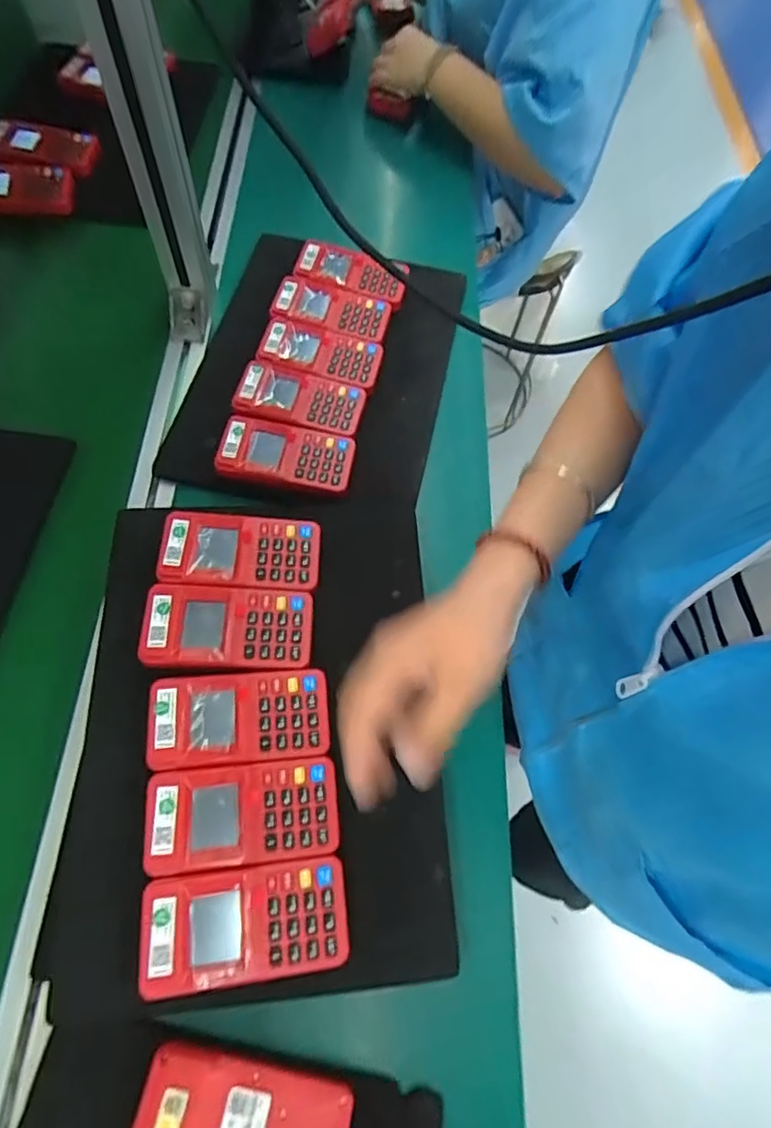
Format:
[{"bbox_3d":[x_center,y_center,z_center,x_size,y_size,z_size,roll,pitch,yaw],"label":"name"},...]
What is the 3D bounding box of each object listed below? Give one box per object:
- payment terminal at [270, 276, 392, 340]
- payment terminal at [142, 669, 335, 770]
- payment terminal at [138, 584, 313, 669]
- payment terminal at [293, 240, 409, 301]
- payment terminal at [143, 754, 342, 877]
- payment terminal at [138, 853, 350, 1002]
[{"bbox_3d":[-0.054,-0.268,0.597,0.118,0.015,0.057,13,67,1],"label":"payment terminal"},{"bbox_3d":[-0.102,0.107,0.403,0.121,0.015,0.061,-5,68,-7],"label":"payment terminal"},{"bbox_3d":[-0.116,0.048,0.430,0.120,0.019,0.062,2,68,-4],"label":"payment terminal"},{"bbox_3d":[-0.037,-0.320,0.624,0.116,0.018,0.051,14,67,1],"label":"payment terminal"},{"bbox_3d":[-0.093,0.166,0.384,0.120,0.028,0.061,-5,68,-7],"label":"payment terminal"},{"bbox_3d":[-0.085,0.223,0.358,0.120,0.025,0.062,-5,68,-7],"label":"payment terminal"}]

